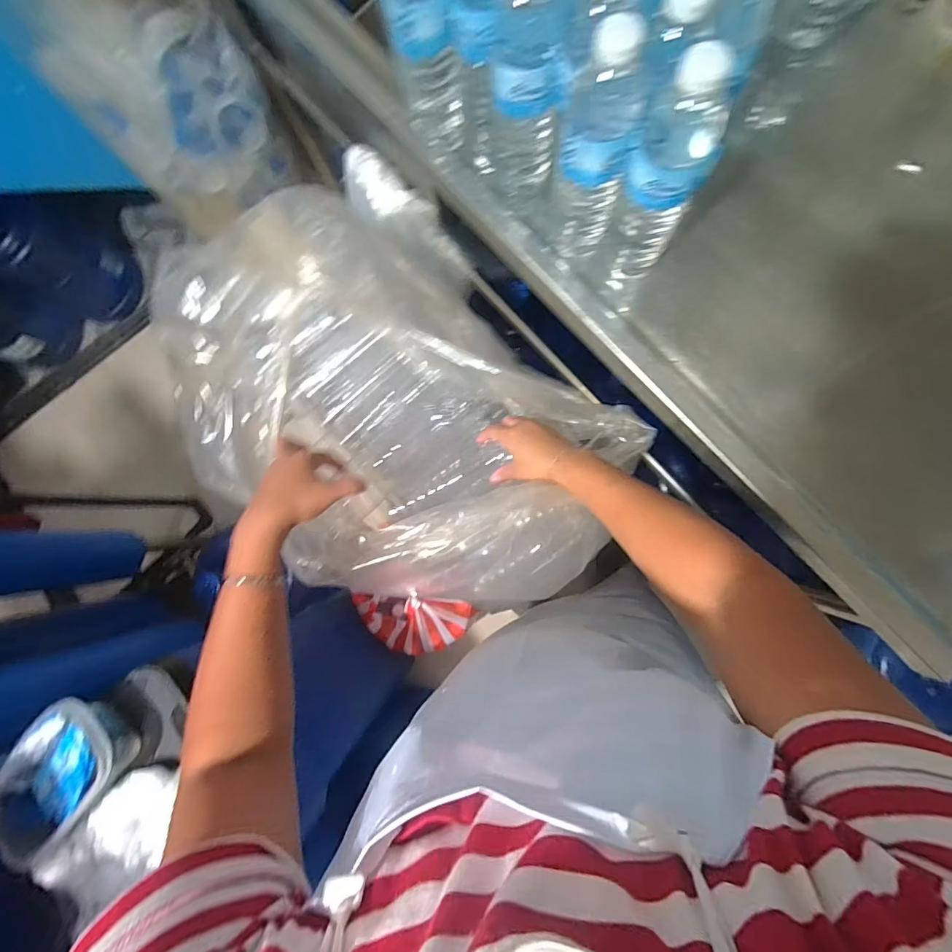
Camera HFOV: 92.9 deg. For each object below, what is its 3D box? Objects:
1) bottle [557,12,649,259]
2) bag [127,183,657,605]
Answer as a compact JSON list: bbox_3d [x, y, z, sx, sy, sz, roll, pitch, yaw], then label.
[{"bbox_3d":[0.111,-0.296,0.416,0.060,0.203,0.074,9,86,6],"label":"bottle"},{"bbox_3d":[-0.100,-0.051,0.595,0.554,0.255,0.370,36,89,8],"label":"bag"}]

